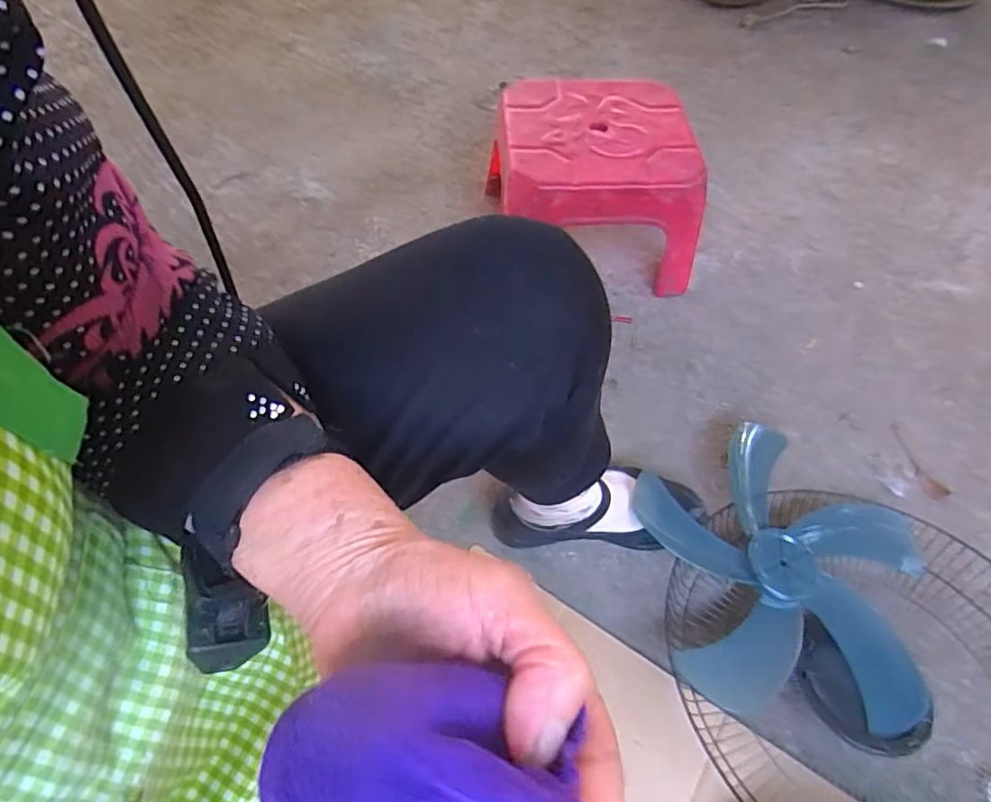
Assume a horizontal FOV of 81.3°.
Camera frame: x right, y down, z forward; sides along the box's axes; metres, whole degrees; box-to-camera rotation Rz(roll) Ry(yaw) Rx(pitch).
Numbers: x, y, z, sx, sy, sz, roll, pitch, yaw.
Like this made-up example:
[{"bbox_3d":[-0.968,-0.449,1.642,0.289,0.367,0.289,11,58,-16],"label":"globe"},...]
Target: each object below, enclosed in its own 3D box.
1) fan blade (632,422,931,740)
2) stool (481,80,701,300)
[{"bbox_3d":[0.314,0.175,0.632,0.317,0.066,0.328,6,56,5],"label":"fan blade"},{"bbox_3d":[0.154,-0.342,0.892,0.276,0.162,0.280,0,56,0],"label":"stool"}]

